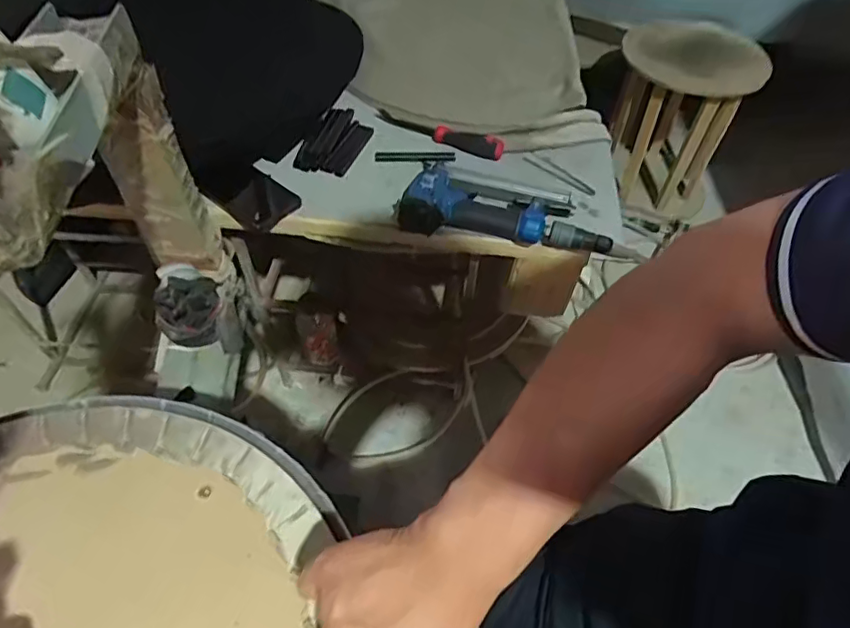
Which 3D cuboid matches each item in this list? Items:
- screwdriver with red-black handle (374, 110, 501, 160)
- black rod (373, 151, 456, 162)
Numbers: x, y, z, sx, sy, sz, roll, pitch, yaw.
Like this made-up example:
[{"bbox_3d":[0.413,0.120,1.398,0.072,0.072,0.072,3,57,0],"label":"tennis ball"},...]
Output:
[{"bbox_3d":[0.016,-0.264,0.825,0.201,0.029,0.037,23,55,15],"label":"screwdriver with red-black handle"},{"bbox_3d":[-0.014,-0.219,0.797,0.110,0.011,0.016,1,52,-1],"label":"black rod"}]

